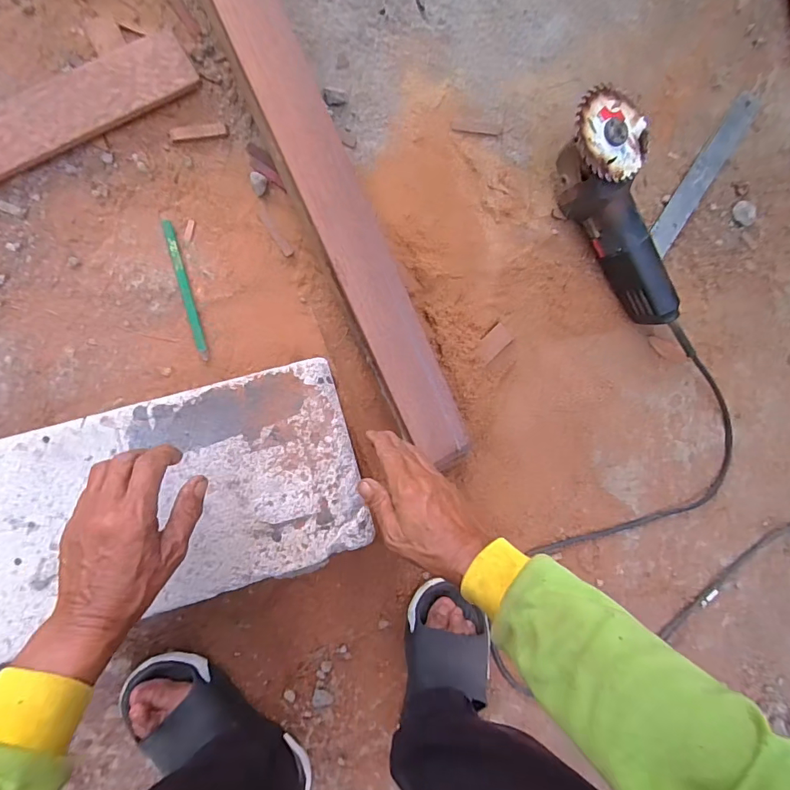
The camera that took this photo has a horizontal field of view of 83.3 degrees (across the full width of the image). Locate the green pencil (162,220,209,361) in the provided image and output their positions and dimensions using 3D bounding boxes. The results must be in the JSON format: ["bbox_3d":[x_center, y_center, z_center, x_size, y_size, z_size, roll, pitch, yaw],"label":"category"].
[{"bbox_3d":[-0.246,-0.124,0.520,0.011,0.004,0.168,-15,92,-9],"label":"green pencil"}]

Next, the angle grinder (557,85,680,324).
[{"bbox_3d":[0.278,-0.221,0.552,0.094,0.075,0.283,-33,110,-7],"label":"angle grinder"}]

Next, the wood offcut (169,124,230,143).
[{"bbox_3d":[-0.231,-0.311,0.525,0.066,0.004,0.015,-13,92,-9],"label":"wood offcut"}]

